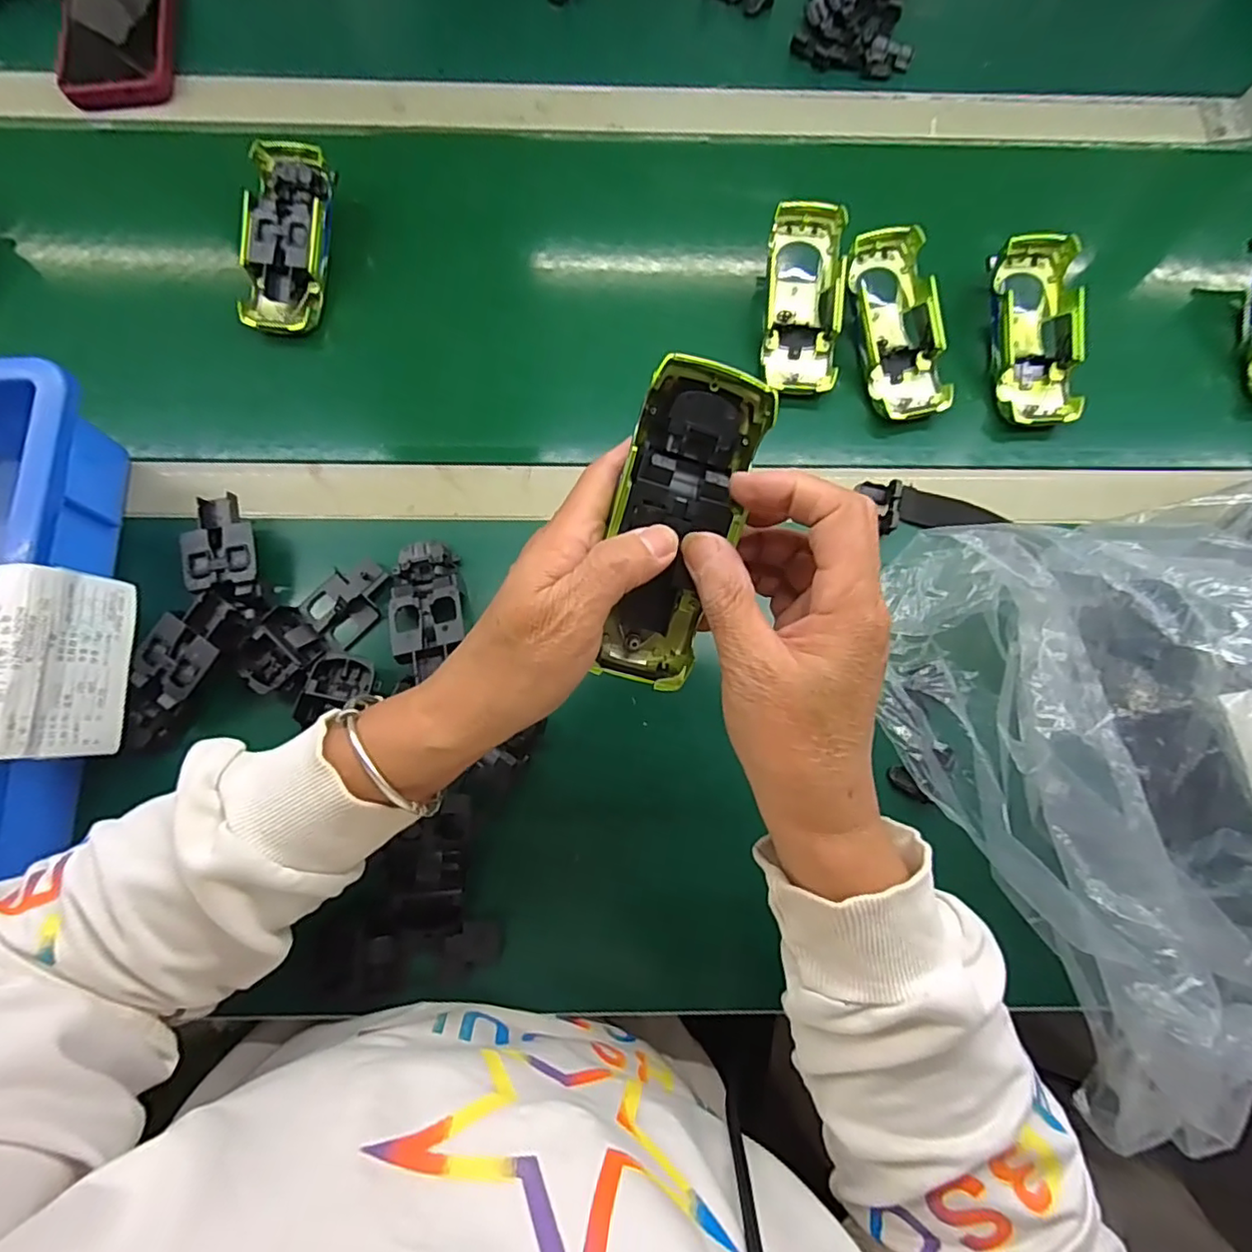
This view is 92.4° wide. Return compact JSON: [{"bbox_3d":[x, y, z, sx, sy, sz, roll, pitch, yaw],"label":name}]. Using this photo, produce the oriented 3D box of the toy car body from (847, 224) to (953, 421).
[{"bbox_3d":[0.197,-0.216,0.441,0.055,0.035,0.133,-9,88,-4],"label":"toy car body"}]

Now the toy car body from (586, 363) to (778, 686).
[{"bbox_3d":[0.022,-0.040,0.255,0.051,0.028,0.131,13,104,2],"label":"toy car body"}]

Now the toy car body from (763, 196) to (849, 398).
[{"bbox_3d":[0.129,-0.236,0.443,0.055,0.034,0.132,5,89,0],"label":"toy car body"}]

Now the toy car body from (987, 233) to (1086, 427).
[{"bbox_3d":[0.297,-0.213,0.442,0.057,0.032,0.135,-2,91,-2],"label":"toy car body"}]

